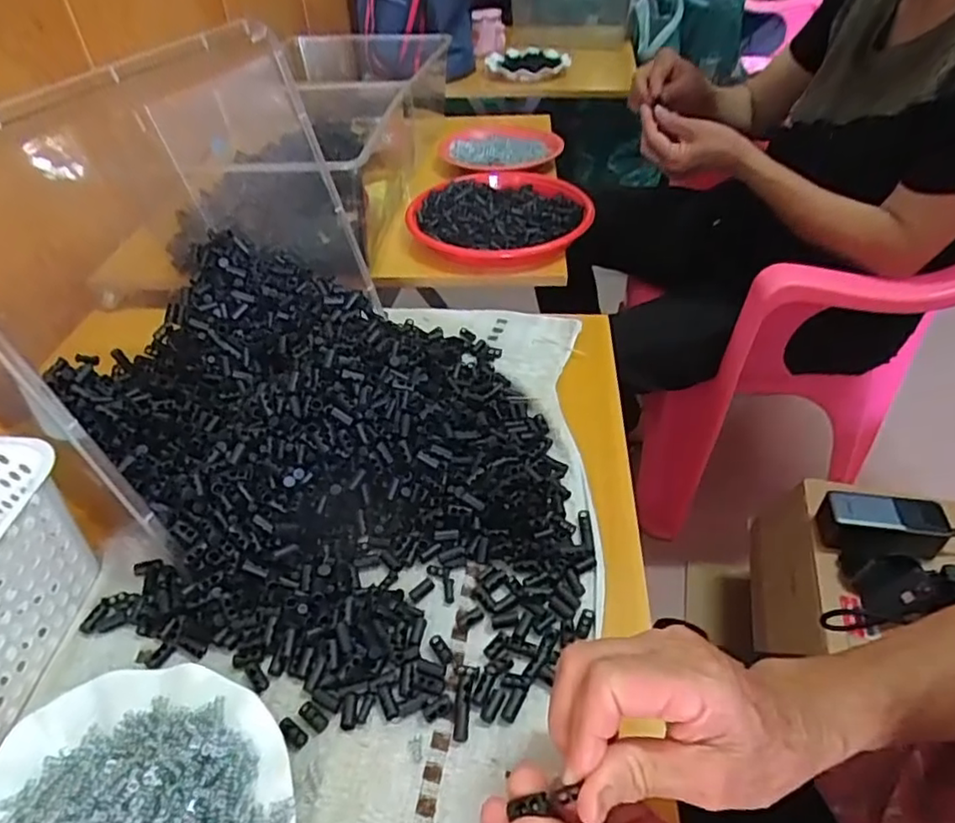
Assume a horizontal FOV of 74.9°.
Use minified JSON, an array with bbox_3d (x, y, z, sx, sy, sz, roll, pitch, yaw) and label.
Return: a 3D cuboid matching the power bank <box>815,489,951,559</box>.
[{"bbox_3d":[0.491,0.136,0.758,0.128,0.056,0.051,5,43,8],"label":"power bank"}]

